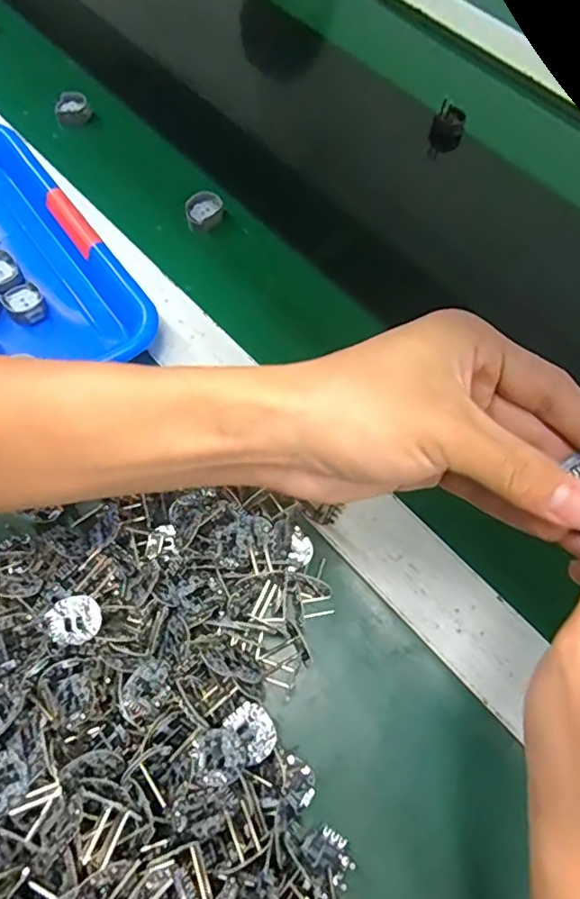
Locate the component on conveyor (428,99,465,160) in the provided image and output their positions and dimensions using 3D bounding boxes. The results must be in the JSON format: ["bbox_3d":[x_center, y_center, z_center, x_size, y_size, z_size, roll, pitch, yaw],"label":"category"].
[{"bbox_3d":[0.140,-0.284,0.506,0.029,0.036,0.023,14,63,4],"label":"component on conveyor"}]

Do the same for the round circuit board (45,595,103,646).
[{"bbox_3d":[-0.106,0.083,0.277,0.023,0.005,0.024,1,63,-2],"label":"round circuit board"}]

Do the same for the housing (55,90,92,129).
[{"bbox_3d":[-0.187,-0.290,0.482,0.026,0.016,0.024,1,63,-2],"label":"housing"}]

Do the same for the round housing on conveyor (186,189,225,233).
[{"bbox_3d":[-0.066,-0.185,0.444,0.028,0.017,0.029,-9,83,0],"label":"round housing on conveyor"}]

